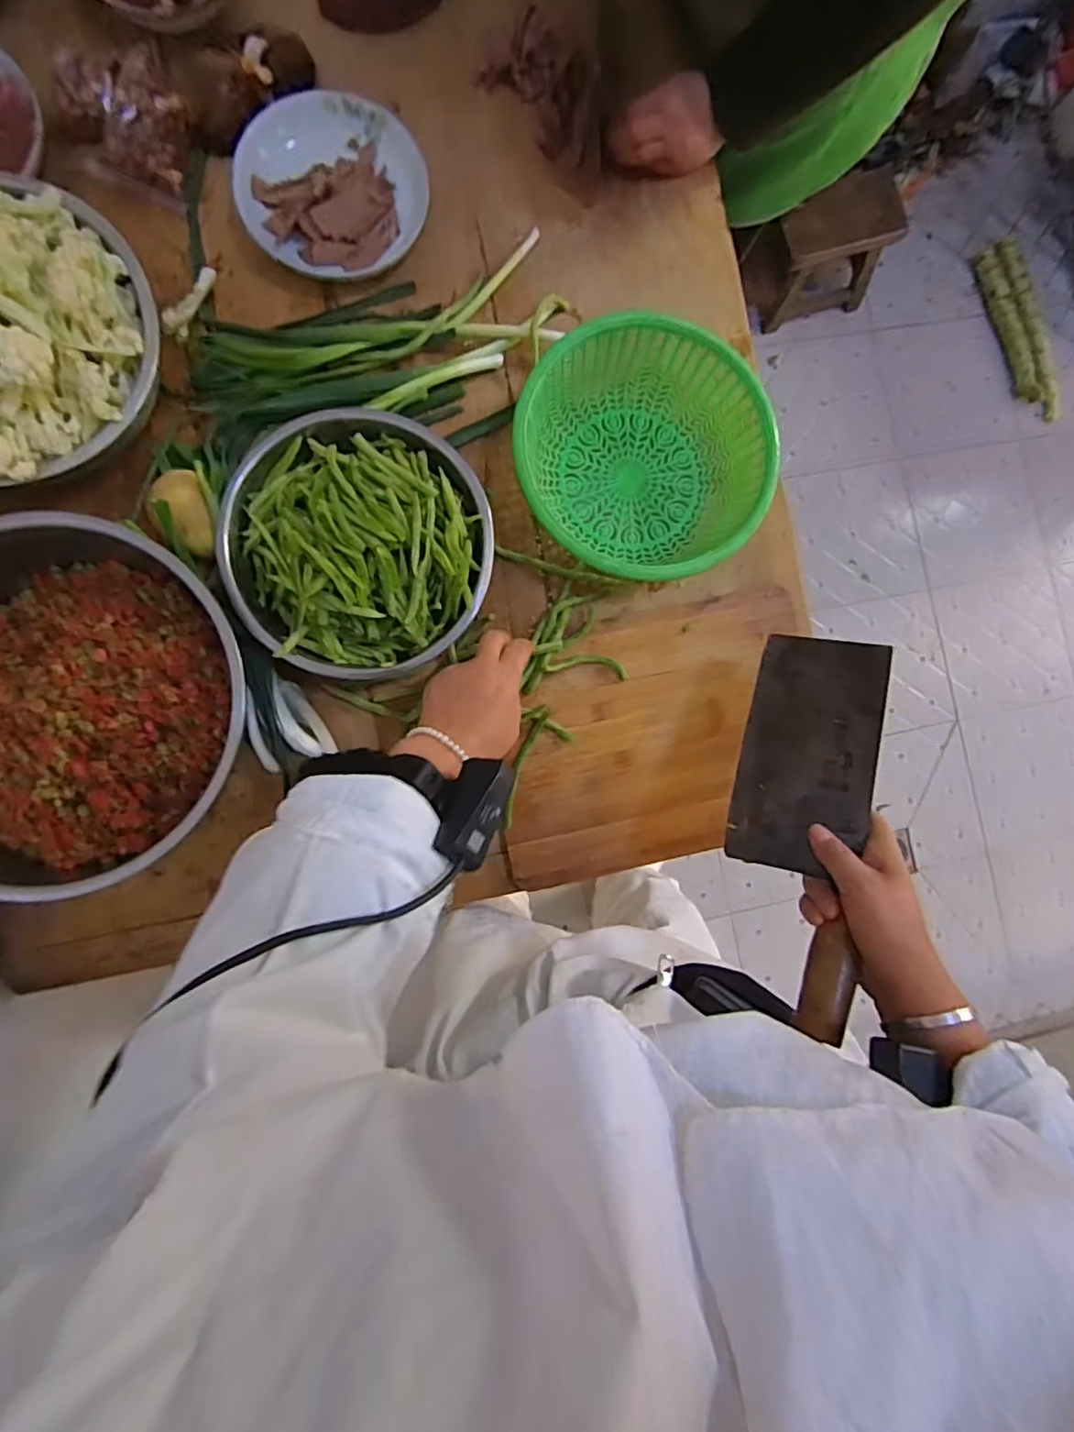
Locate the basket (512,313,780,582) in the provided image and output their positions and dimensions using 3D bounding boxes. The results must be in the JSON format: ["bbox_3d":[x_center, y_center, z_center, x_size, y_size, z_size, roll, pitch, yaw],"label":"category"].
[{"bbox_3d":[0.095,-0.235,0.568,0.220,0.079,0.219,0,88,-4],"label":"basket"}]

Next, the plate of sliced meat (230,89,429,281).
[{"bbox_3d":[-0.192,-0.496,0.576,0.153,0.045,0.161,0,88,-4],"label":"plate of sliced meat"}]

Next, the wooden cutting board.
[{"bbox_3d":[0.112,0.020,0.580,0.296,0.021,0.228,-12,89,-4],"label":"wooden cutting board"}]

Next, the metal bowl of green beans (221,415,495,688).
[{"bbox_3d":[-0.151,-0.146,0.527,0.211,0.083,0.224,0,88,-4],"label":"metal bowl of green beans"}]

